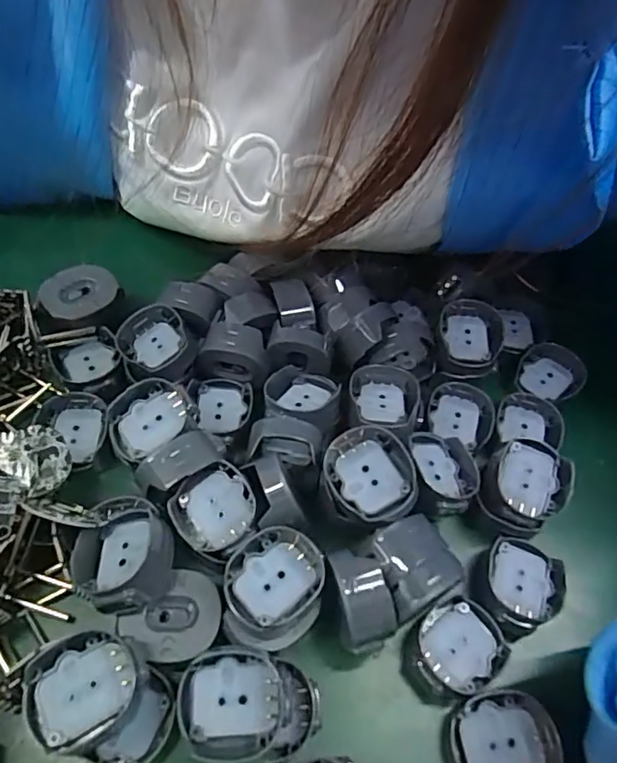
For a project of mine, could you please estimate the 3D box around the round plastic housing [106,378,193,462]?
[{"bbox_3d":[-0.054,0.012,0.192,0.027,0.012,0.027,-2,68,6],"label":"round plastic housing"}]

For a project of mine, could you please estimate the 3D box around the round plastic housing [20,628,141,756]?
[{"bbox_3d":[-0.058,0.079,0.145,0.027,0.011,0.025,2,56,-4],"label":"round plastic housing"}]

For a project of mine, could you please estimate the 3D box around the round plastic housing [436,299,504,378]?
[{"bbox_3d":[0.063,-0.018,0.221,0.024,0.010,0.031,3,70,20],"label":"round plastic housing"}]

